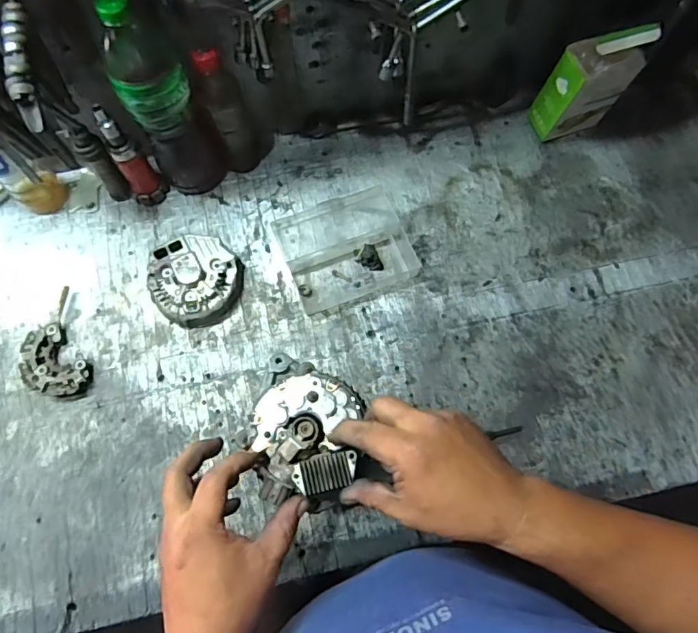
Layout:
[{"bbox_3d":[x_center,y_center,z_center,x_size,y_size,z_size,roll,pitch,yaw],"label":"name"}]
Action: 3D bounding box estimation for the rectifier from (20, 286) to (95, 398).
[{"bbox_3d":[-0.368,0.041,0.630,0.077,0.020,0.130,-25,73,-9],"label":"rectifier"}]

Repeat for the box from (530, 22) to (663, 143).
[{"bbox_3d":[0.314,-0.305,0.670,0.098,0.166,0.059,-17,72,-6],"label":"box"}]

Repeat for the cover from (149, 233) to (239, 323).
[{"bbox_3d":[-0.197,-0.047,0.648,0.112,0.040,0.111,7,71,2],"label":"cover"}]

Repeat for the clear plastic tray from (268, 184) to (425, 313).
[{"bbox_3d":[-0.005,-0.095,0.676,0.157,0.022,0.145,-21,72,-8],"label":"clear plastic tray"}]

